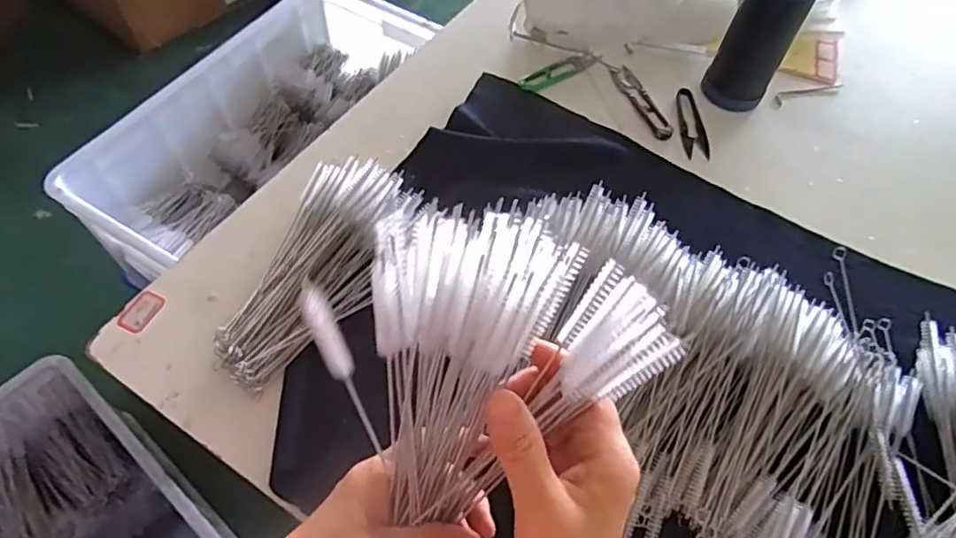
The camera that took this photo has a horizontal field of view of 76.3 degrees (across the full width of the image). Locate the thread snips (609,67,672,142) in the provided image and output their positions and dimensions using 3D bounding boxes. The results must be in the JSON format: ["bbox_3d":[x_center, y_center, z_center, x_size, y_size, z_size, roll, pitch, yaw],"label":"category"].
[{"bbox_3d":[0.185,-0.192,0.693,0.031,0.004,0.118,-13,60,-10],"label":"thread snips"}]

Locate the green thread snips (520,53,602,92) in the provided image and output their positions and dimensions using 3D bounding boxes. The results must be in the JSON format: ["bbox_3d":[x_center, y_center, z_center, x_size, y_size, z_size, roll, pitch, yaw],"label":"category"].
[{"bbox_3d":[0.095,-0.233,0.708,0.105,0.007,0.028,-31,64,-19],"label":"green thread snips"}]

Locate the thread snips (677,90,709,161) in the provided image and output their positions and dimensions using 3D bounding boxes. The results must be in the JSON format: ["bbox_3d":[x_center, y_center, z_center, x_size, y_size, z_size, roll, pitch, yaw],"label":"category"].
[{"bbox_3d":[0.238,-0.165,0.681,0.029,0.004,0.103,0,58,-2],"label":"thread snips"}]

